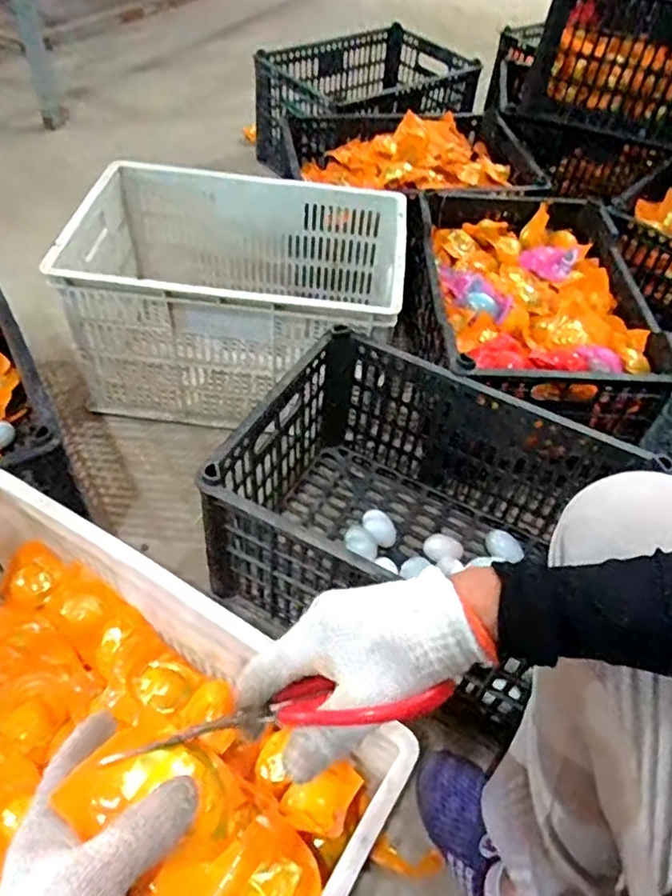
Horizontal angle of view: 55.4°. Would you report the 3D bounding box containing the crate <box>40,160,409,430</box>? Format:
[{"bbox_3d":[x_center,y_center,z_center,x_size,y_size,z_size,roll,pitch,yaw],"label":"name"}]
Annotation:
[{"bbox_3d":[-0.143,-0.229,1.016,0.462,0.270,0.314,8,49,3],"label":"crate"}]

